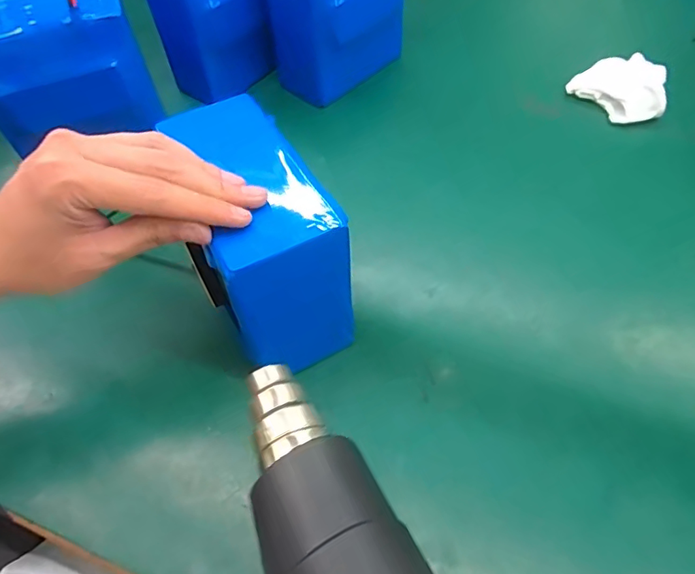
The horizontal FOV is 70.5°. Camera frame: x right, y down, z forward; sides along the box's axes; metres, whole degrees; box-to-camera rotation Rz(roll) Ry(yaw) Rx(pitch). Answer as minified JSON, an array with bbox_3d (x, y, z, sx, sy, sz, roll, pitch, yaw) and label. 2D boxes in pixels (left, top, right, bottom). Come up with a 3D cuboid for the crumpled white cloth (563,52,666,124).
[{"bbox_3d":[0.296,-0.213,0.525,0.065,0.033,0.092,-36,61,-18],"label":"crumpled white cloth"}]

